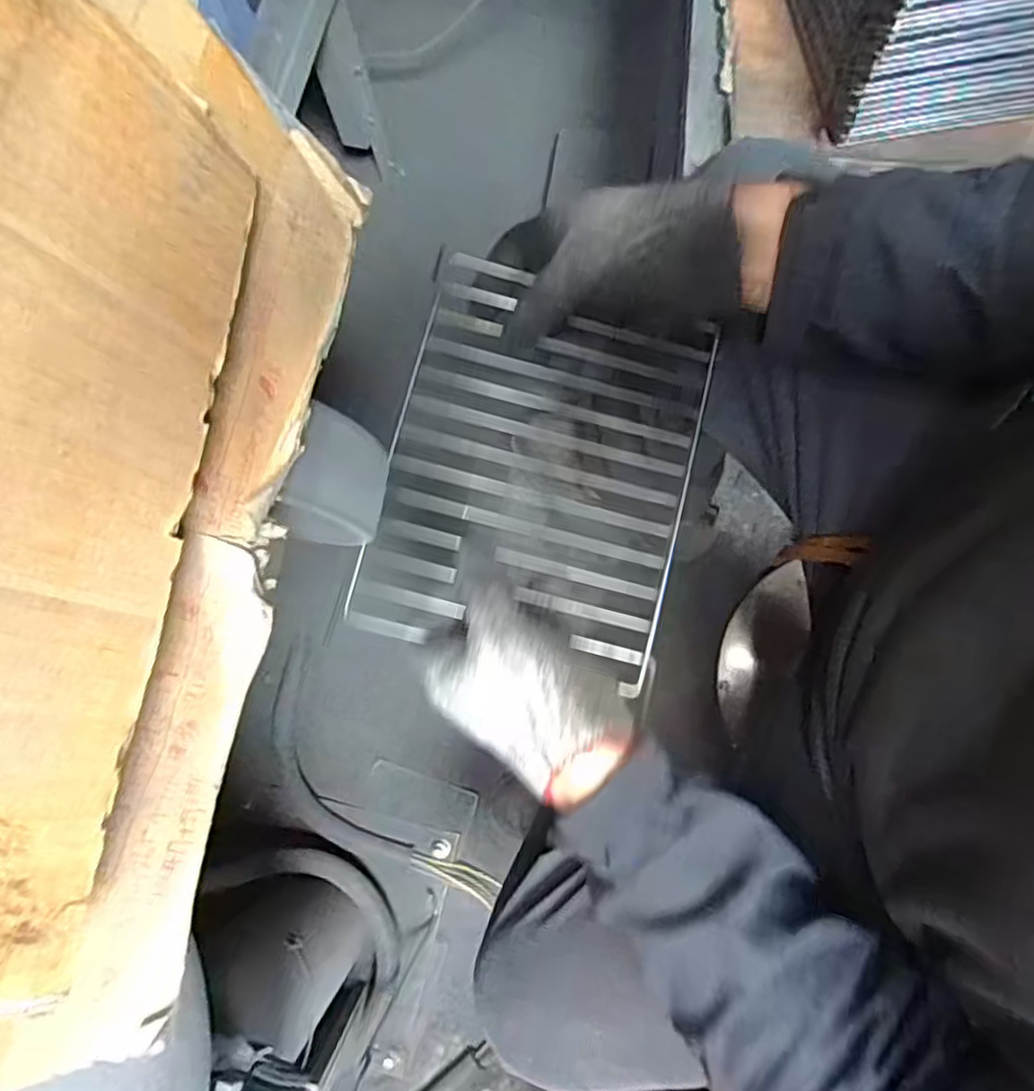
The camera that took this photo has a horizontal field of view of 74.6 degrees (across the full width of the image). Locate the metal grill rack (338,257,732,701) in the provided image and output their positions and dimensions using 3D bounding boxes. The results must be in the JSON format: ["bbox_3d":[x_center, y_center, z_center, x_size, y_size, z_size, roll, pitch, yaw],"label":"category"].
[{"bbox_3d":[0.015,-0.049,0.428,0.182,0.015,0.236,14,80,3],"label":"metal grill rack"}]

